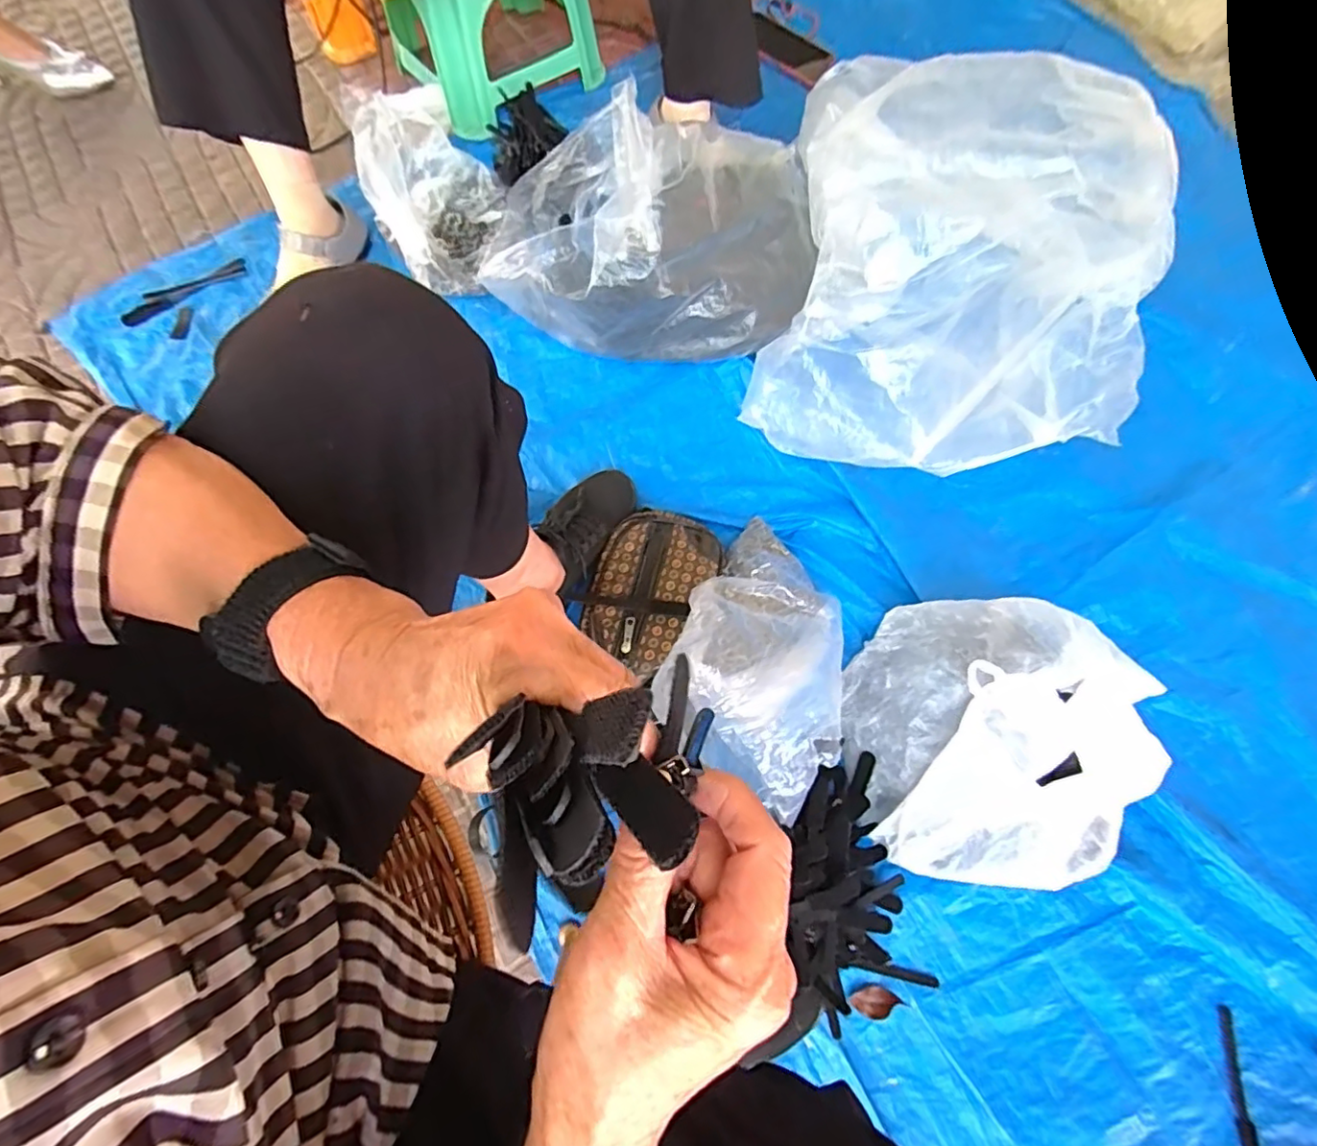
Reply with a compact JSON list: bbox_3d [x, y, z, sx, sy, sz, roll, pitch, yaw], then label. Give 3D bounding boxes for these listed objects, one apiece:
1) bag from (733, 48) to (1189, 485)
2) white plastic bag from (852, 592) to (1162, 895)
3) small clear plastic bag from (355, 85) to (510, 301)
[{"bbox_3d":[0.380,-0.378,0.719,0.455,0.222,0.469,12,72,2],"label":"bag"},{"bbox_3d":[0.338,0.159,0.614,0.237,0.171,0.294,6,72,1],"label":"white plastic bag"},{"bbox_3d":[-0.308,-0.528,0.830,0.177,0.107,0.255,-21,73,-8],"label":"small clear plastic bag"}]

